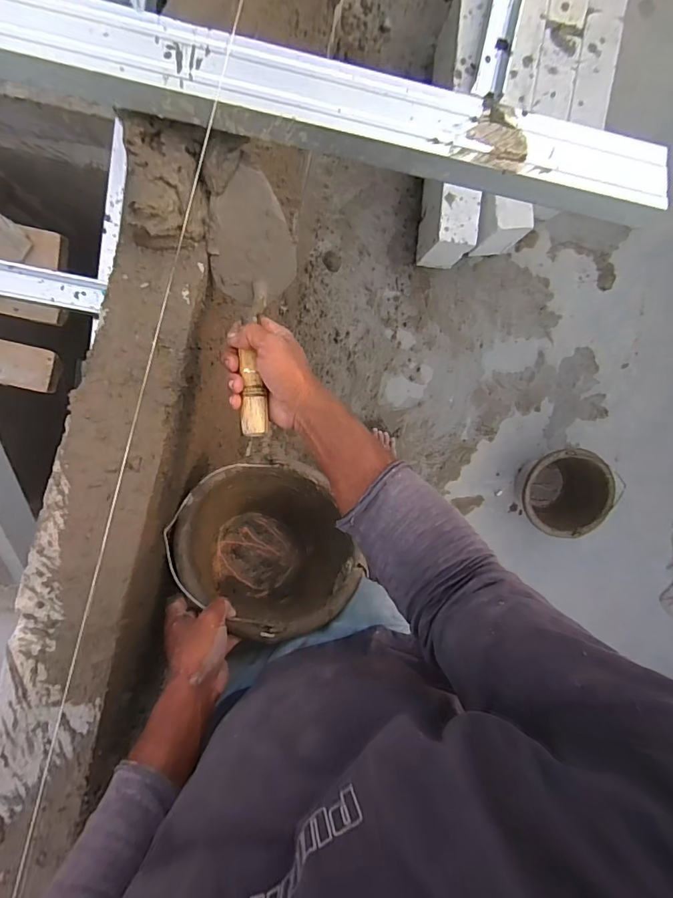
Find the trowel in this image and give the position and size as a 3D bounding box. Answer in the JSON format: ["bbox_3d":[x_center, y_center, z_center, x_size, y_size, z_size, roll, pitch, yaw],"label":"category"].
[{"bbox_3d":[-0.092,-0.151,0.496,0.093,0.063,0.282,-2,87,-6],"label":"trowel"}]

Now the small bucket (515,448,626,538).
[{"bbox_3d":[0.637,0.117,1.311,0.243,0.193,0.238,-1,96,-6],"label":"small bucket"}]

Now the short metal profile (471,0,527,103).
[{"bbox_3d":[0.390,-0.967,1.061,0.082,0.025,0.264,10,95,-7],"label":"short metal profile"}]

